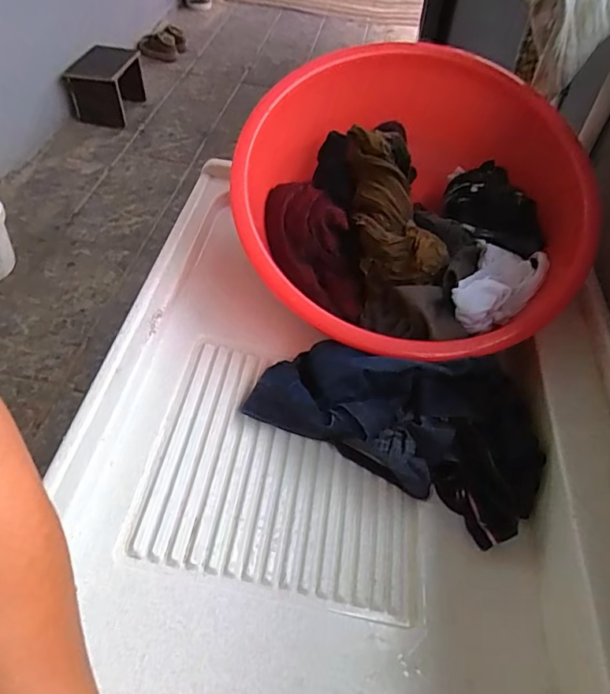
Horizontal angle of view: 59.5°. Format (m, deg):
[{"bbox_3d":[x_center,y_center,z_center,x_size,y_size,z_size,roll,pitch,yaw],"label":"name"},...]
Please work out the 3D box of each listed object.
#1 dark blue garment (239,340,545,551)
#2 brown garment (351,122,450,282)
[{"bbox_3d":[0.102,0.083,0.561,0.305,0.114,0.140,22,49,-3],"label":"dark blue garment"},{"bbox_3d":[0.100,-0.166,0.638,0.102,0.048,0.196,-17,84,-18],"label":"brown garment"}]

